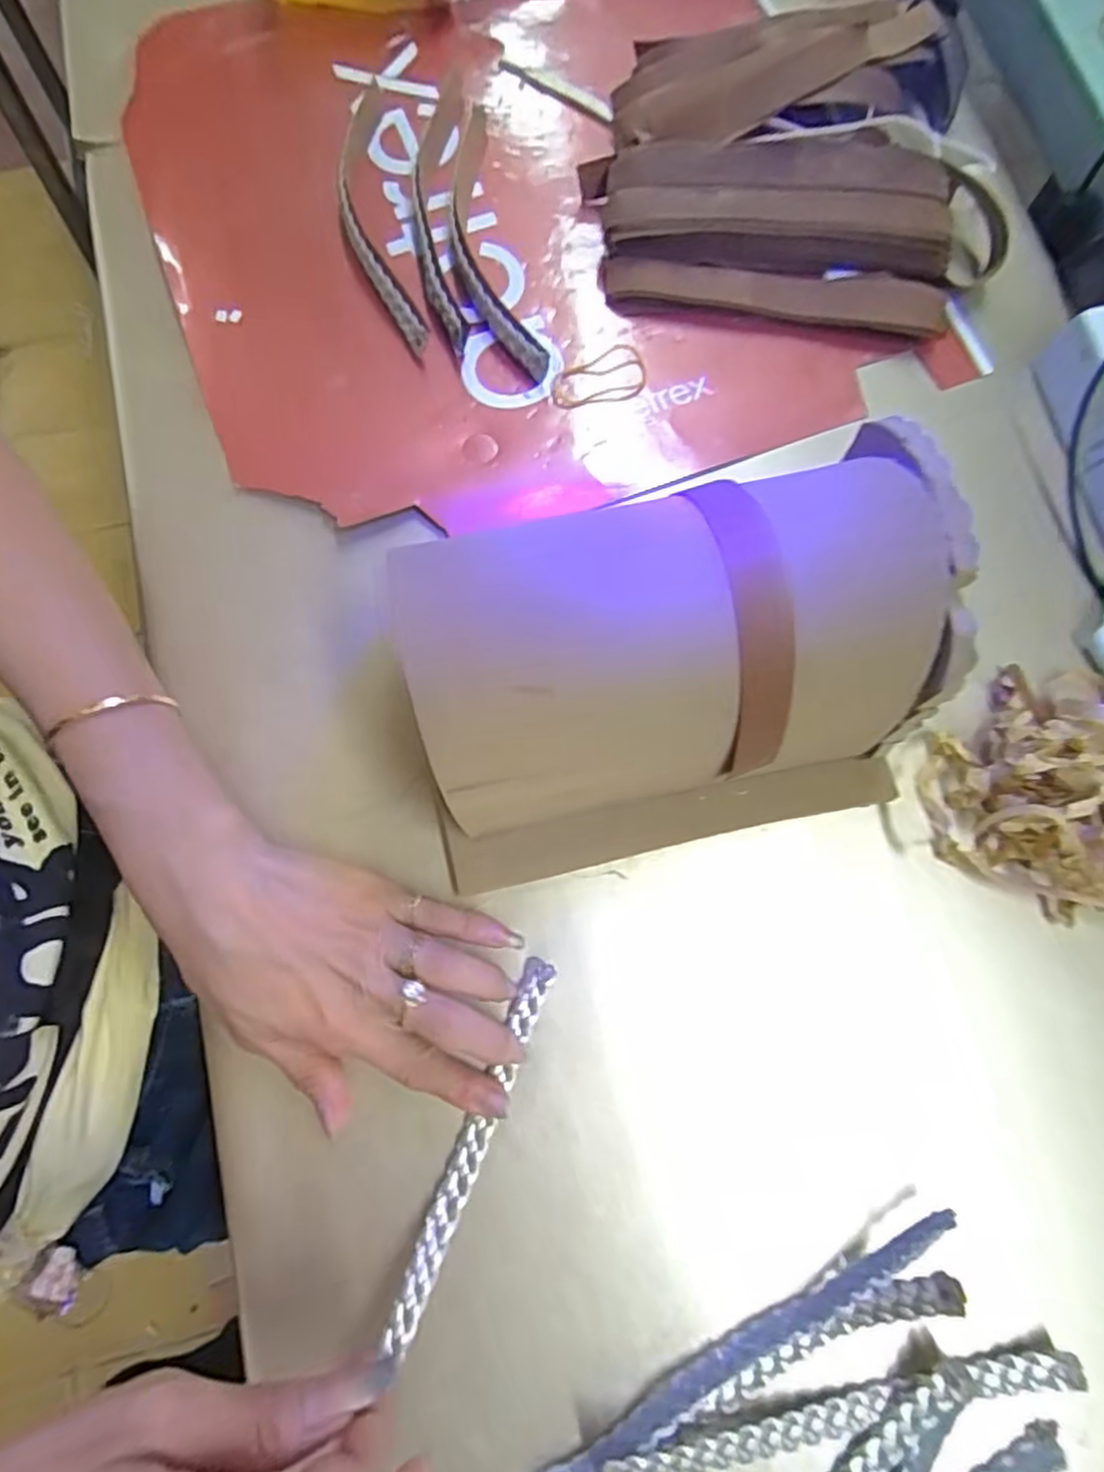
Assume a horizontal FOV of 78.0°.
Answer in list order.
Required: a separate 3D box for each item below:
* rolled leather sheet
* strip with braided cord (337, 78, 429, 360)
[{"bbox_3d":[0.043,-0.023,0.278,0.207,0.112,0.133,-11,78,-3],"label":"rolled leather sheet"},{"bbox_3d":[-0.101,-0.296,0.384,0.033,0.015,0.179,-12,78,-3],"label":"strip with braided cord"}]

